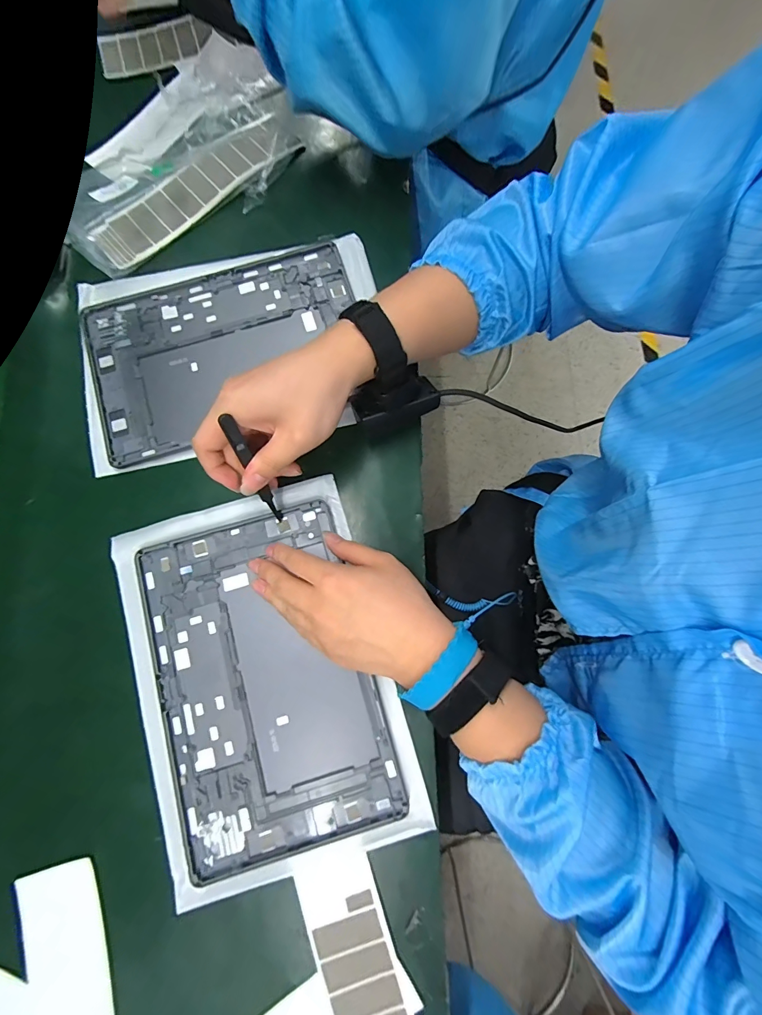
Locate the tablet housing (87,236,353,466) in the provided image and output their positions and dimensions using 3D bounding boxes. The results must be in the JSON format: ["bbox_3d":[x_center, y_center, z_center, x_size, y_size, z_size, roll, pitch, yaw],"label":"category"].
[{"bbox_3d":[-0.145,-0.148,0.364,0.250,0.009,0.162,-17,80,-2],"label":"tablet housing"}]

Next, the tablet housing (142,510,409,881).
[{"bbox_3d":[-0.095,0.135,0.311,0.168,0.010,0.254,-16,80,-2],"label":"tablet housing"}]

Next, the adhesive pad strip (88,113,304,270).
[{"bbox_3d":[-0.186,-0.328,0.390,0.229,0.012,0.058,-39,81,-6],"label":"adhesive pad strip"}]

